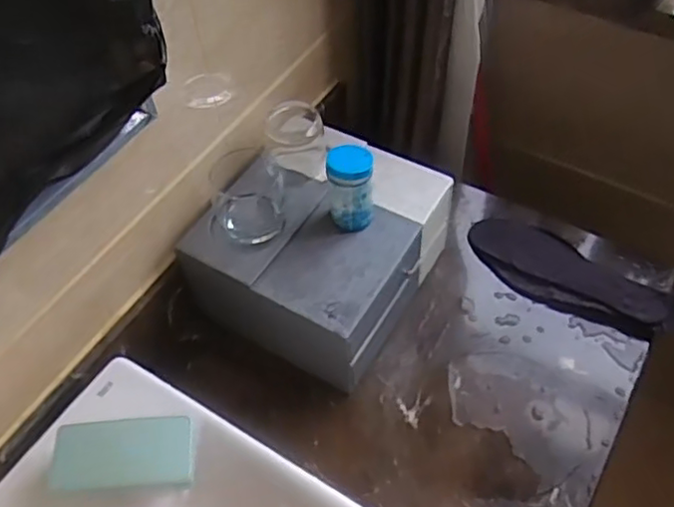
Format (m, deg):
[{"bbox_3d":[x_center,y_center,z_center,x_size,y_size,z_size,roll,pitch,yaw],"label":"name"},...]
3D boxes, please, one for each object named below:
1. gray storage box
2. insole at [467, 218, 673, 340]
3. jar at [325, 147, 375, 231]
[{"bbox_3d":[-0.016,-0.013,0.777,0.229,0.125,0.255,25,58,19],"label":"gray storage box"},{"bbox_3d":[0.281,0.027,0.794,0.253,0.034,0.089,35,62,25],"label":"insole"},{"bbox_3d":[0.016,-0.067,0.689,0.048,0.088,0.047,-1,54,1],"label":"jar"}]

